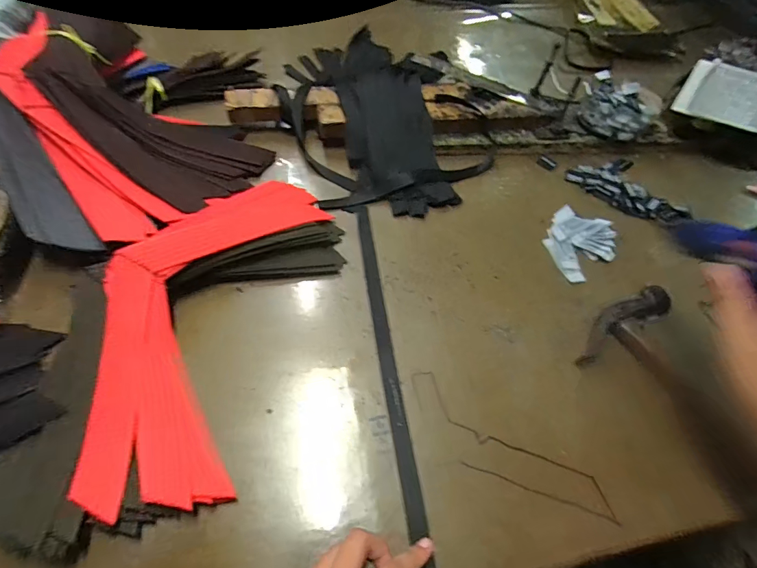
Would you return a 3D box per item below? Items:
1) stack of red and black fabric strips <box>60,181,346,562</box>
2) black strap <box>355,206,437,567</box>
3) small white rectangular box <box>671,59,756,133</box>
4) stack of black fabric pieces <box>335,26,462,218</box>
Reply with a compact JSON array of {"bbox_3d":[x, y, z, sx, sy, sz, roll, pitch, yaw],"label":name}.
[{"bbox_3d":[-0.153,0.022,0.375,0.169,0.024,0.350,26,57,-6],"label":"stack of red and black fabric strips"},{"bbox_3d":[0.008,0.069,0.387,0.016,0.005,0.365,-5,59,-9],"label":"black strap"},{"bbox_3d":[0.449,-0.239,0.520,0.106,0.062,0.020,24,38,13],"label":"small white rectangular box"},{"bbox_3d":[0.008,-0.201,0.516,0.123,0.056,0.252,-14,82,-14],"label":"stack of black fabric pieces"}]

